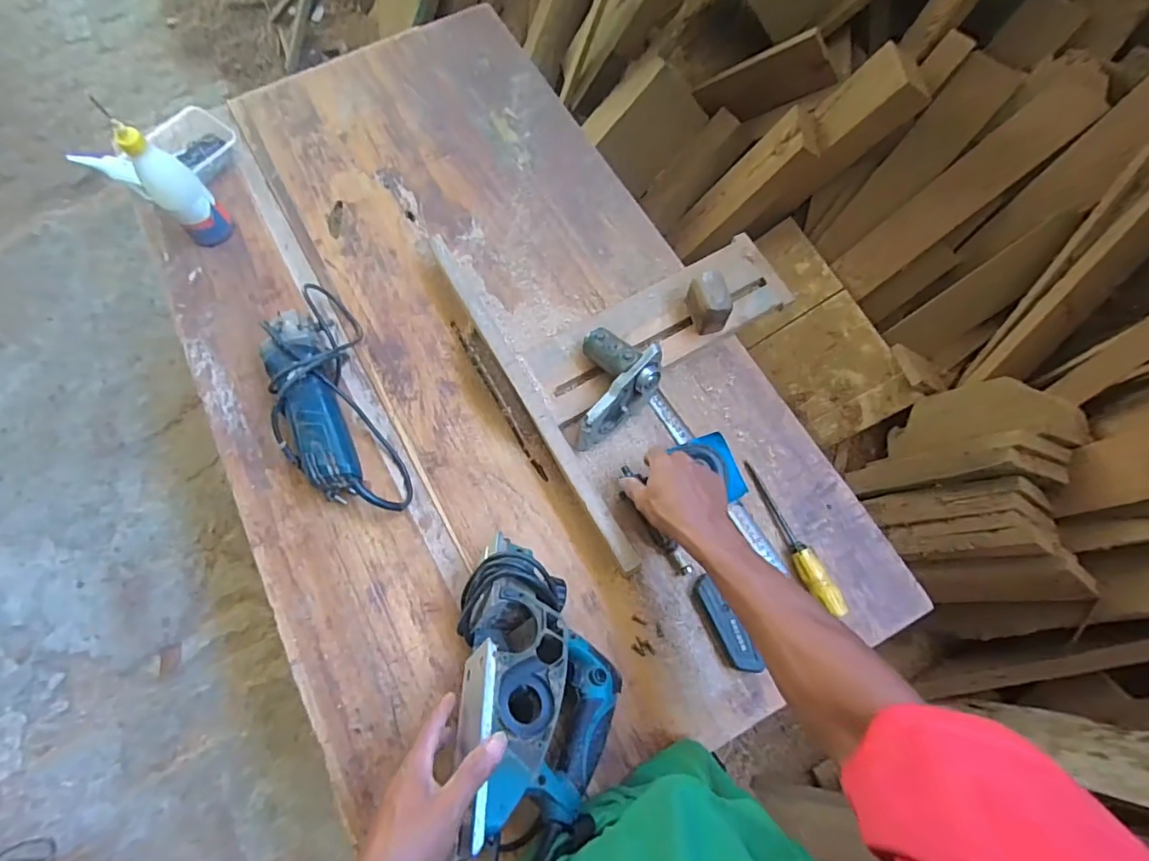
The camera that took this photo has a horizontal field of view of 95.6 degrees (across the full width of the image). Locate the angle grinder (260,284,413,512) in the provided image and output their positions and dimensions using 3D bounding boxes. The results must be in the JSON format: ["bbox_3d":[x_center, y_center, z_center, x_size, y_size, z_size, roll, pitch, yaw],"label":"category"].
[{"bbox_3d":[-0.328,-0.052,0.682,0.118,0.087,0.361,-22,72,-7],"label":"angle grinder"}]

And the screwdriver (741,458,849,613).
[{"bbox_3d":[0.266,0.126,0.636,0.026,0.034,0.199,-20,71,-6],"label":"screwdriver"}]

